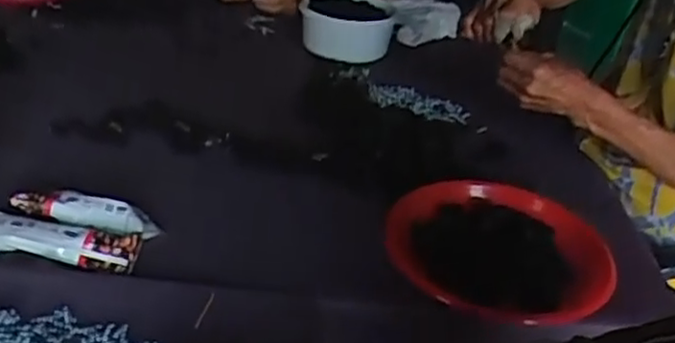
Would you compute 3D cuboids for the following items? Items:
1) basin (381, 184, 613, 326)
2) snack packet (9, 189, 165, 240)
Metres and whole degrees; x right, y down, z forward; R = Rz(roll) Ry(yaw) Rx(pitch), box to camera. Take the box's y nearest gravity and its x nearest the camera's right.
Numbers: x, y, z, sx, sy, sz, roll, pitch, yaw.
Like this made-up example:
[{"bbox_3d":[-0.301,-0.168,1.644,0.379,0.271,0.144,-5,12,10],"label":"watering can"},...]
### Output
[{"bbox_3d":[0.160,0.103,0.713,0.222,0.084,0.207,23,35,24],"label":"basin"},{"bbox_3d":[-0.250,0.039,0.680,0.149,0.024,0.035,15,32,12],"label":"snack packet"}]

